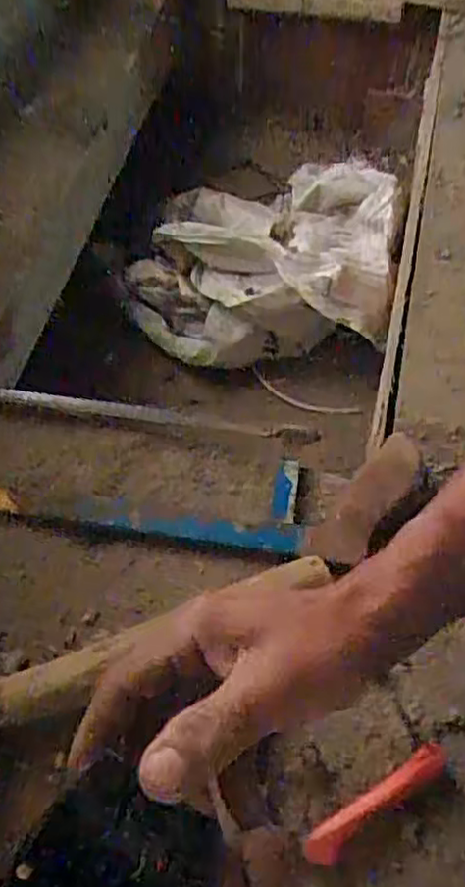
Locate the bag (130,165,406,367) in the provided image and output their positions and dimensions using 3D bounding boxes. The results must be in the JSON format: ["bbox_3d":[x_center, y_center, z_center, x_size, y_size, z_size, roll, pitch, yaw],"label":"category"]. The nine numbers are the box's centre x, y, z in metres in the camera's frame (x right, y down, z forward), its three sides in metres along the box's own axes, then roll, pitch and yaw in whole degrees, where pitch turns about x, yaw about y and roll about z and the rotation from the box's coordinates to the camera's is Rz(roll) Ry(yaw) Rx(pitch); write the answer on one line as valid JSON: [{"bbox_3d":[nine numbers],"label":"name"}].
[{"bbox_3d":[0.035,-0.228,0.785,0.292,0.113,0.254,7,60,2],"label":"bag"}]

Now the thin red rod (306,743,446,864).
[{"bbox_3d":[0.084,0.211,0.394,0.098,0.015,0.017,-29,66,-17],"label":"thin red rod"}]

